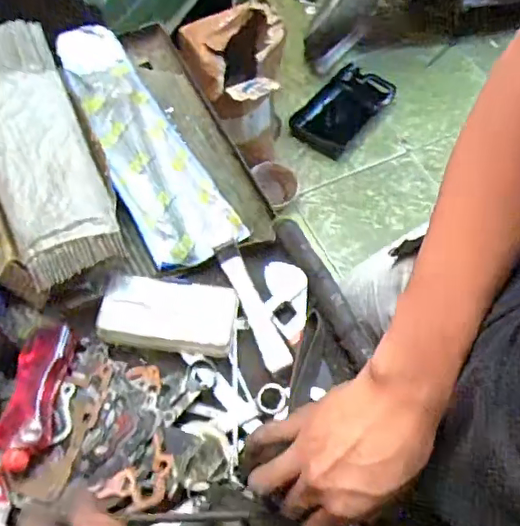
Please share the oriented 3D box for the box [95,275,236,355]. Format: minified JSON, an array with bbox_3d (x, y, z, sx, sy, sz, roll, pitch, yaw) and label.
[{"bbox_3d":[-0.087,0.047,0.531,0.124,0.023,0.065,7,61,2],"label":"box"}]

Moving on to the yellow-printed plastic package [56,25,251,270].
[{"bbox_3d":[-0.138,-0.152,0.643,0.101,0.041,0.350,-25,65,-15],"label":"yellow-printed plastic package"}]

